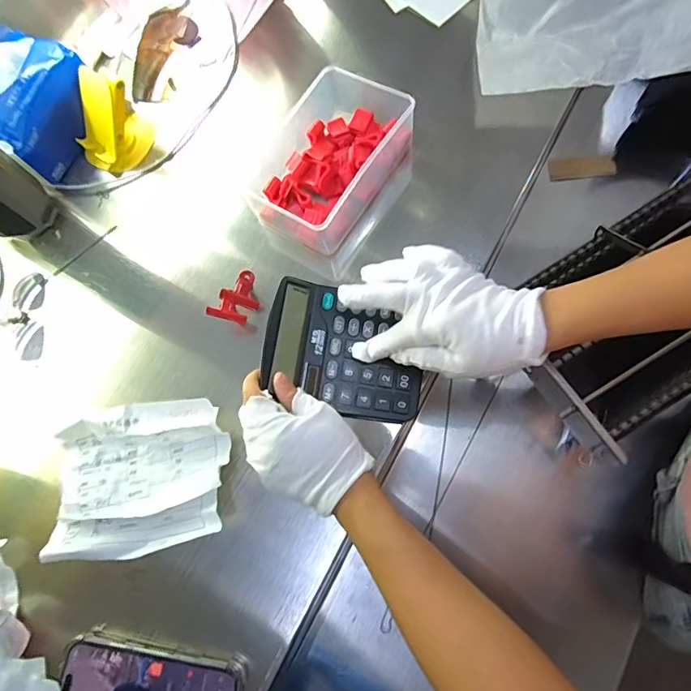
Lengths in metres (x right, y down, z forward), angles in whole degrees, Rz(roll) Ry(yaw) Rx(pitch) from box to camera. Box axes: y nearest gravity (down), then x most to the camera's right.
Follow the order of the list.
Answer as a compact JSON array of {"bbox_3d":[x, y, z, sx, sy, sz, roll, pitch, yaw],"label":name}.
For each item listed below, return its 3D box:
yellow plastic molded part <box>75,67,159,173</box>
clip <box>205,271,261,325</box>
[{"bbox_3d":[-0.281,-0.263,0.533,0.085,0.078,0.079,-36,79,-7],"label":"yellow plastic molded part"},{"bbox_3d":[-0.106,-0.048,0.449,0.035,0.022,0.058,24,78,14],"label":"clip"}]

